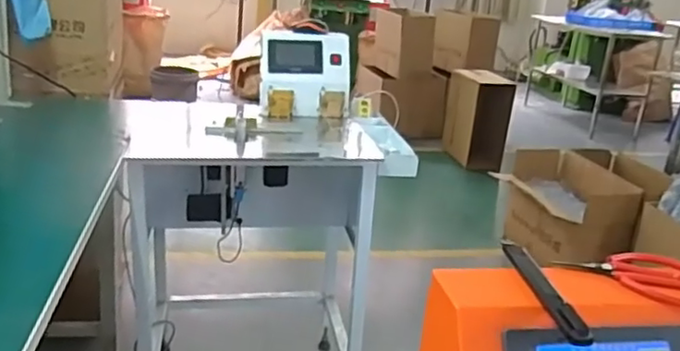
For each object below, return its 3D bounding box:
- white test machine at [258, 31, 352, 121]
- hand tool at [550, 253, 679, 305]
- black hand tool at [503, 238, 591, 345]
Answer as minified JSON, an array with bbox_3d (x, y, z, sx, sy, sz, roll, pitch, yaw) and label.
[{"bbox_3d":[-0.087,-0.244,1.543,0.223,0.204,0.116,3,20,-5],"label":"white test machine"},{"bbox_3d":[0.223,0.073,0.468,0.109,0.012,0.054,11,20,16],"label":"hand tool"},{"bbox_3d":[0.138,0.076,0.423,0.014,0.011,0.122,3,20,-7],"label":"black hand tool"}]

